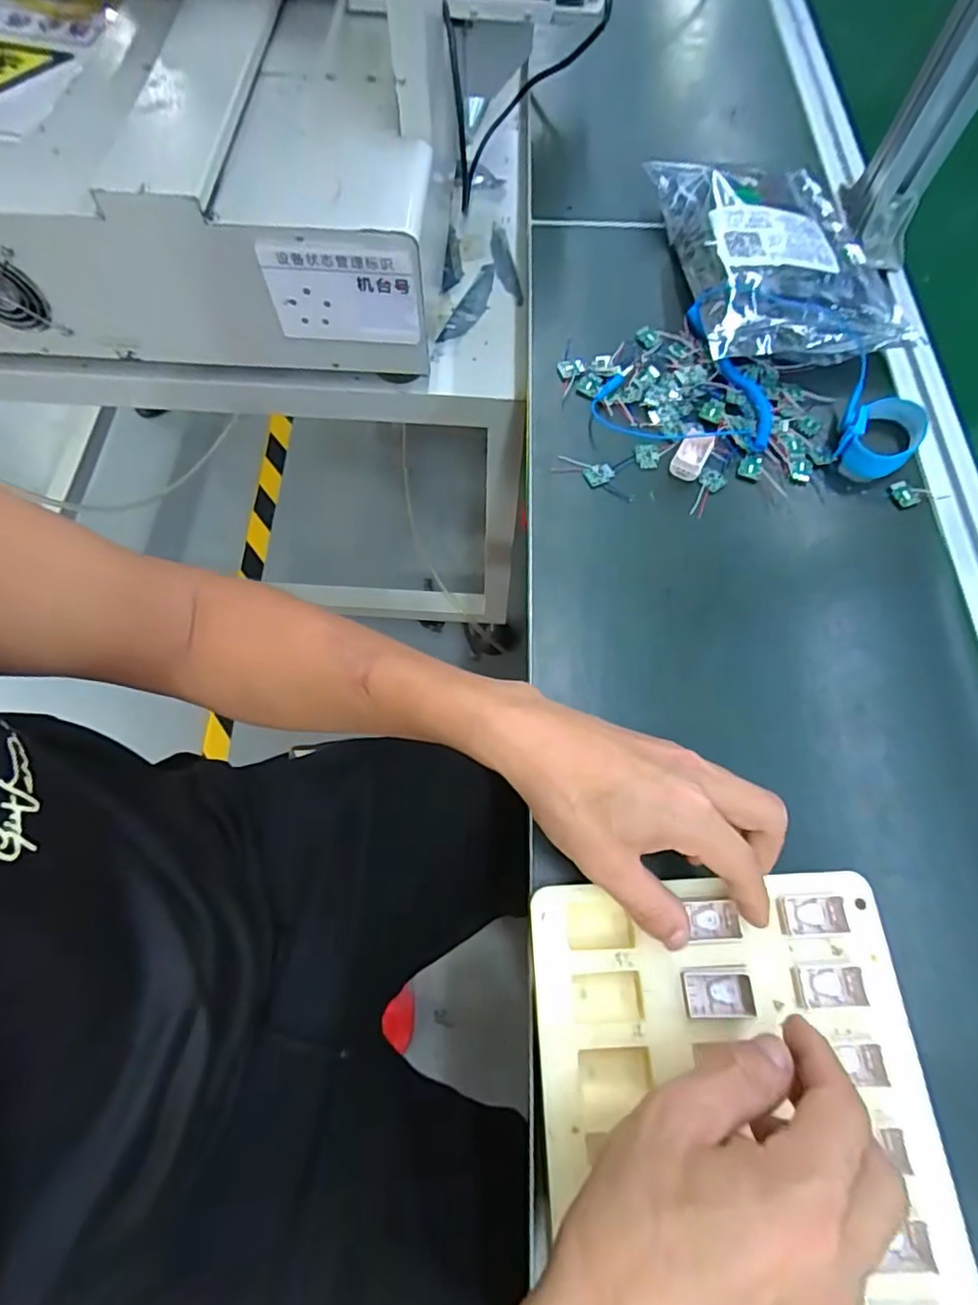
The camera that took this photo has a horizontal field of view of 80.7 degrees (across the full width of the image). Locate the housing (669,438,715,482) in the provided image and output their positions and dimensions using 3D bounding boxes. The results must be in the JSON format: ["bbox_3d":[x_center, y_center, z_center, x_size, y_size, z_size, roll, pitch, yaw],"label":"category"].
[{"bbox_3d":[0.151,-0.146,0.429,0.022,0.008,0.038,26,70,11],"label":"housing"}]

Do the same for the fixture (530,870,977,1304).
[{"bbox_3d":[0.116,0.211,0.266,0.180,0.012,0.196,-3,68,-1],"label":"fixture"}]

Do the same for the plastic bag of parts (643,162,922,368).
[{"bbox_3d":[0.251,-0.350,0.494,0.183,0.042,0.254,-6,68,-2],"label":"plastic bag of parts"}]

